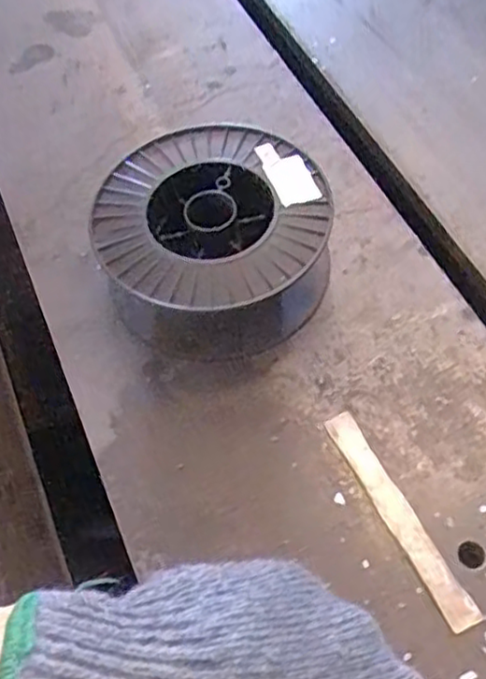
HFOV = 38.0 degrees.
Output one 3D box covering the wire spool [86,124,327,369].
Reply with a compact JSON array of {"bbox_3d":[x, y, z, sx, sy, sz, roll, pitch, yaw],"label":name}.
[{"bbox_3d":[-0.027,-0.110,0.803,0.236,0.123,0.255,-2,59,3],"label":"wire spool"}]

